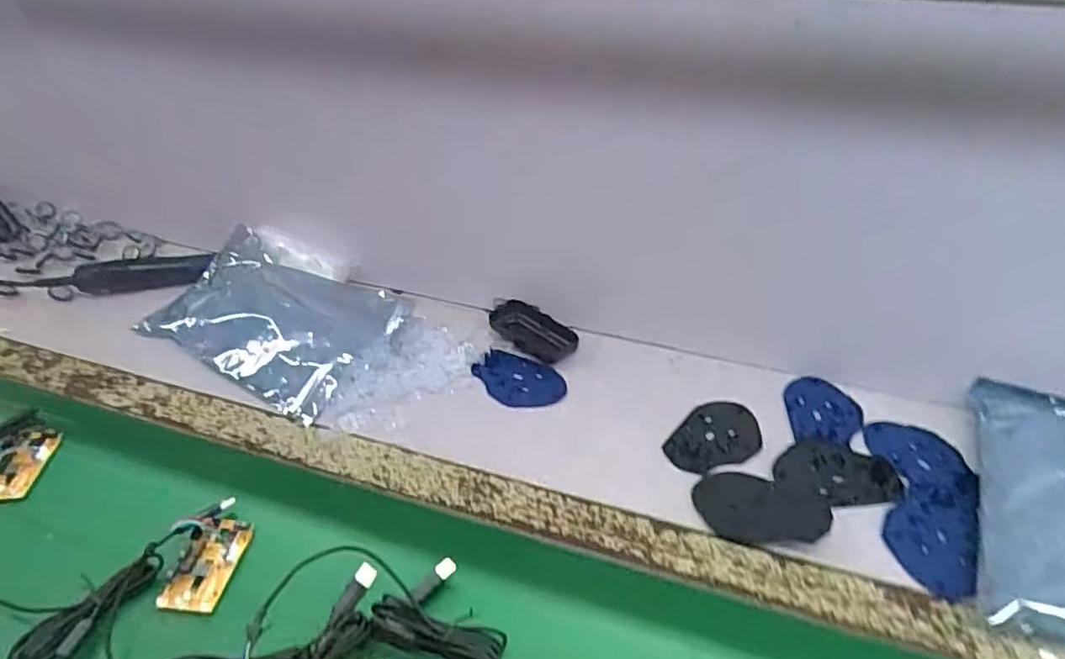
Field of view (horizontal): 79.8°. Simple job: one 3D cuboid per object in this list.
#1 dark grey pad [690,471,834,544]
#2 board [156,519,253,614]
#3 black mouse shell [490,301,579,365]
[{"bbox_3d":[0.190,0.148,0.534,0.103,0.008,0.072,-5,32,18],"label":"dark grey pad"},{"bbox_3d":[-0.258,0.184,0.504,0.043,0.013,0.075,5,38,5],"label":"board"},{"bbox_3d":[-0.002,0.001,0.734,0.112,0.017,0.055,30,46,33],"label":"black mouse shell"}]

